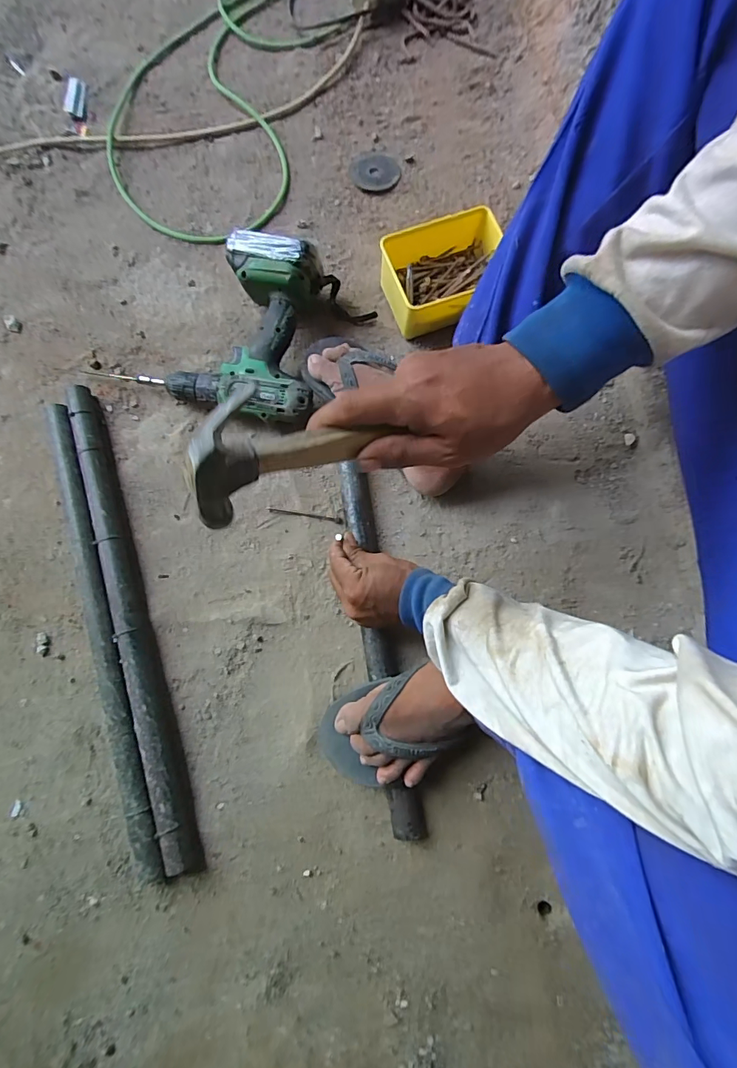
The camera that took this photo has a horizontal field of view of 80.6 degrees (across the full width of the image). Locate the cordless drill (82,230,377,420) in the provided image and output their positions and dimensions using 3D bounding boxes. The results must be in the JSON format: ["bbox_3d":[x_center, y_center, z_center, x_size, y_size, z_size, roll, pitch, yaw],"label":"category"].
[{"bbox_3d":[-0.169,-0.271,0.568,0.293,0.096,0.218,16,79,4],"label":"cordless drill"}]

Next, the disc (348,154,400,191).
[{"bbox_3d":[0.011,-0.557,0.667,0.073,0.004,0.073,0,78,1],"label":"disc"}]

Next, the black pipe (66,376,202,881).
[{"bbox_3d":[-0.294,0.085,0.532,0.031,0.033,0.592,-19,79,-3],"label":"black pipe"}]

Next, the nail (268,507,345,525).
[{"bbox_3d":[-0.080,-0.024,0.563,0.094,0.004,0.008,9,79,3],"label":"nail"}]

